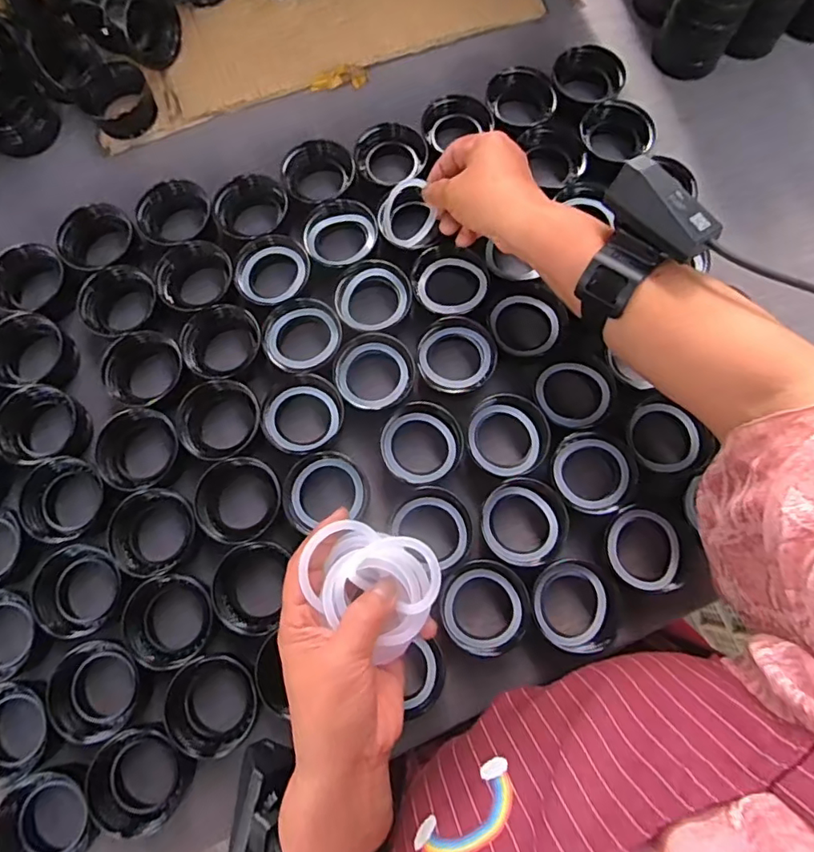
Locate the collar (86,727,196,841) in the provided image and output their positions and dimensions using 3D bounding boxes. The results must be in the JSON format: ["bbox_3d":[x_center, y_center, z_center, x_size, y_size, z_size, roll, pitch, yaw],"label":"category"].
[{"bbox_3d":[-0.189,0.254,0.386,0.066,0.022,0.069,-19,77,-4],"label":"collar"}]

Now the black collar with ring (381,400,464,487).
[{"bbox_3d":[0.012,0.015,0.448,0.066,0.022,0.065,0,76,1],"label":"black collar with ring"}]

